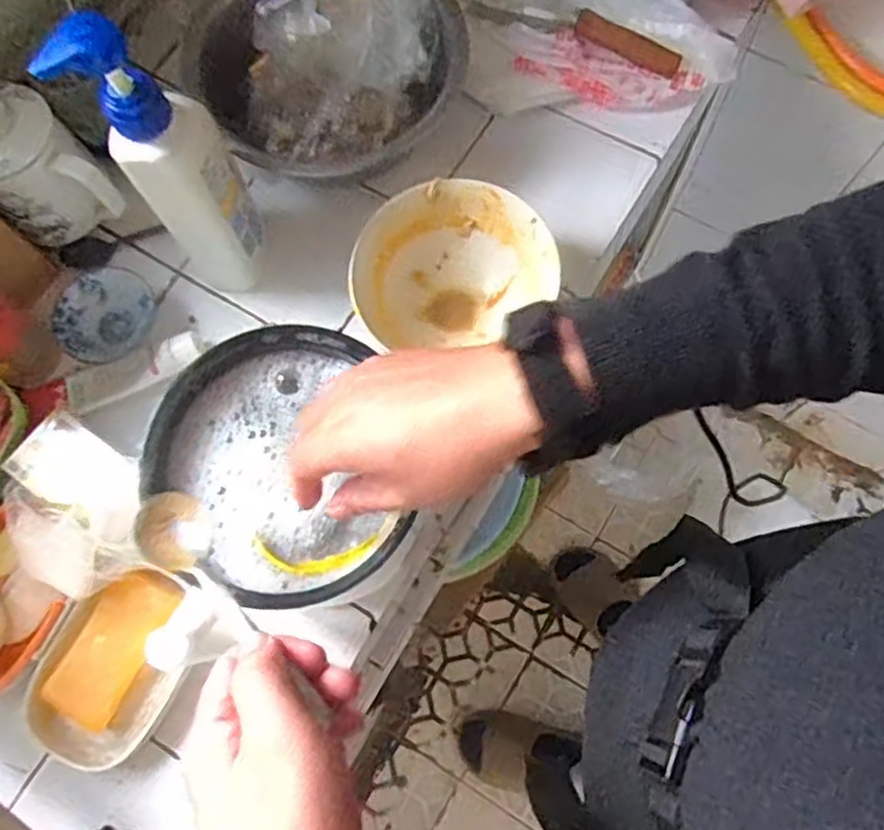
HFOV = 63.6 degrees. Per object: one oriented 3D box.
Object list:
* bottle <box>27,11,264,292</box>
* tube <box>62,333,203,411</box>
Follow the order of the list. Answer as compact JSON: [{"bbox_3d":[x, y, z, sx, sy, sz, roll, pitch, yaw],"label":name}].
[{"bbox_3d":[-0.181,-0.171,0.494,0.069,0.246,0.069,-19,74,-4],"label":"bottle"},{"bbox_3d":[-0.250,-0.037,0.573,0.113,0.020,0.033,-18,74,-4],"label":"tube"}]

